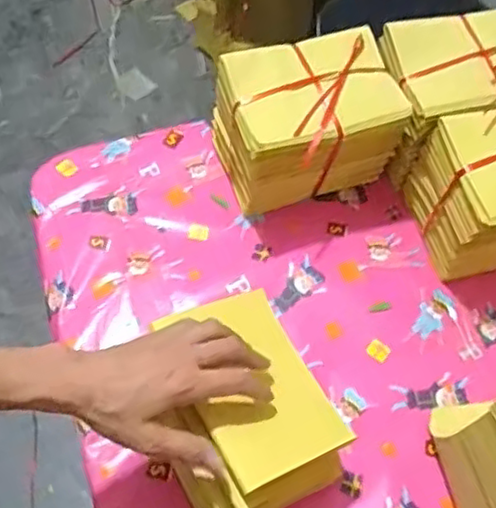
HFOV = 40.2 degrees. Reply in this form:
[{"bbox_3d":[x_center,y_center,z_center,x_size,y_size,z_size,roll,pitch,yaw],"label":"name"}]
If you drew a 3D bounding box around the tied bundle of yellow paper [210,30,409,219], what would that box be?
[{"bbox_3d":[0.060,-0.135,0.715,0.168,0.141,0.115,-13,63,-10],"label":"tied bundle of yellow paper"}]

